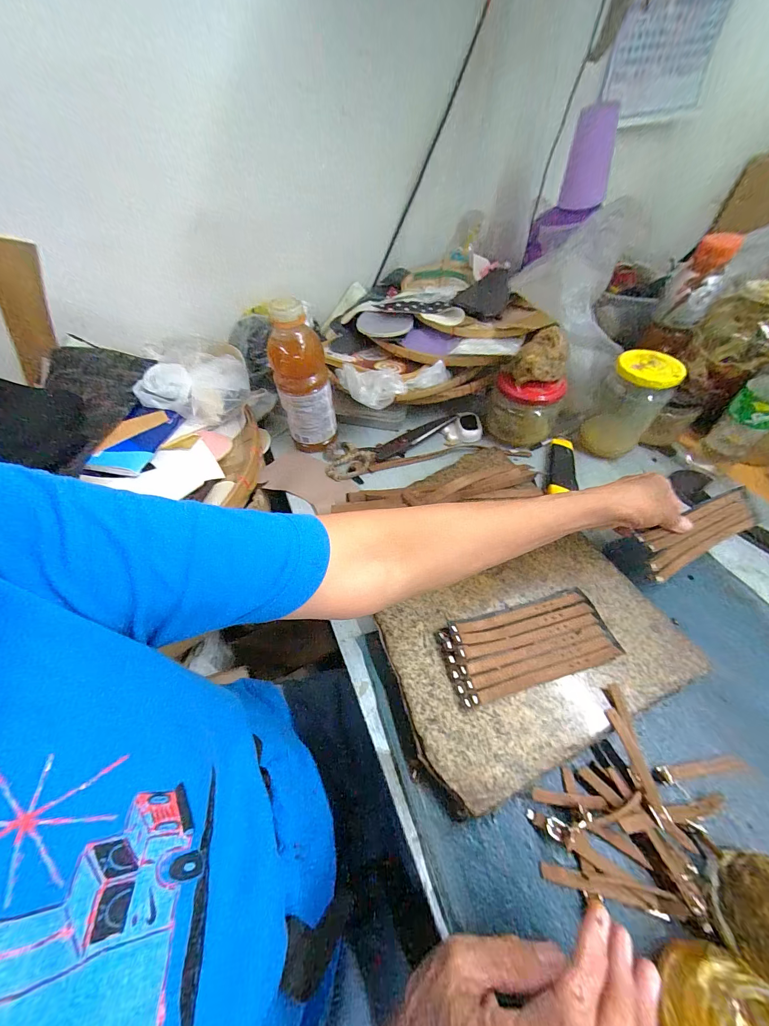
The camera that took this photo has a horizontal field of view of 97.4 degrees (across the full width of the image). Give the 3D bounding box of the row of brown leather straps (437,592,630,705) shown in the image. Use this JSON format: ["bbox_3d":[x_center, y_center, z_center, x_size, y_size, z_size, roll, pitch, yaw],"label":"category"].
[{"bbox_3d":[0.130,0.120,0.310,0.147,0.016,0.066,-13,51,-6],"label":"row of brown leather straps"}]

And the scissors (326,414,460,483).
[{"bbox_3d":[0.005,-0.113,0.537,0.220,0.021,0.072,-29,55,-18],"label":"scissors"}]

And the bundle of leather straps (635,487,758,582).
[{"bbox_3d":[0.322,0.020,0.345,0.134,0.023,0.045,-28,82,-3],"label":"bundle of leather straps"}]

